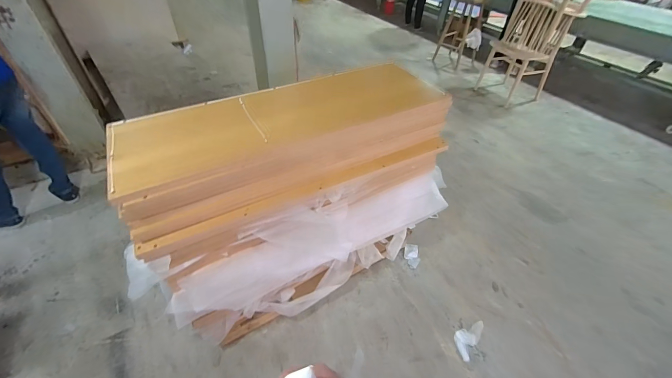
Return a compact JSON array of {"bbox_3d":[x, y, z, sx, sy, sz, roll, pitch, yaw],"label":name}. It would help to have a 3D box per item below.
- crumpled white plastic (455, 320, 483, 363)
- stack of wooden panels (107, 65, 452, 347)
[{"bbox_3d":[0.618,0.693,1.416,0.092,0.010,0.205,30,50,25],"label":"crumpled white plastic"},{"bbox_3d":[-0.157,0.044,1.335,1.241,0.835,0.504,-19,48,-21],"label":"stack of wooden panels"}]

